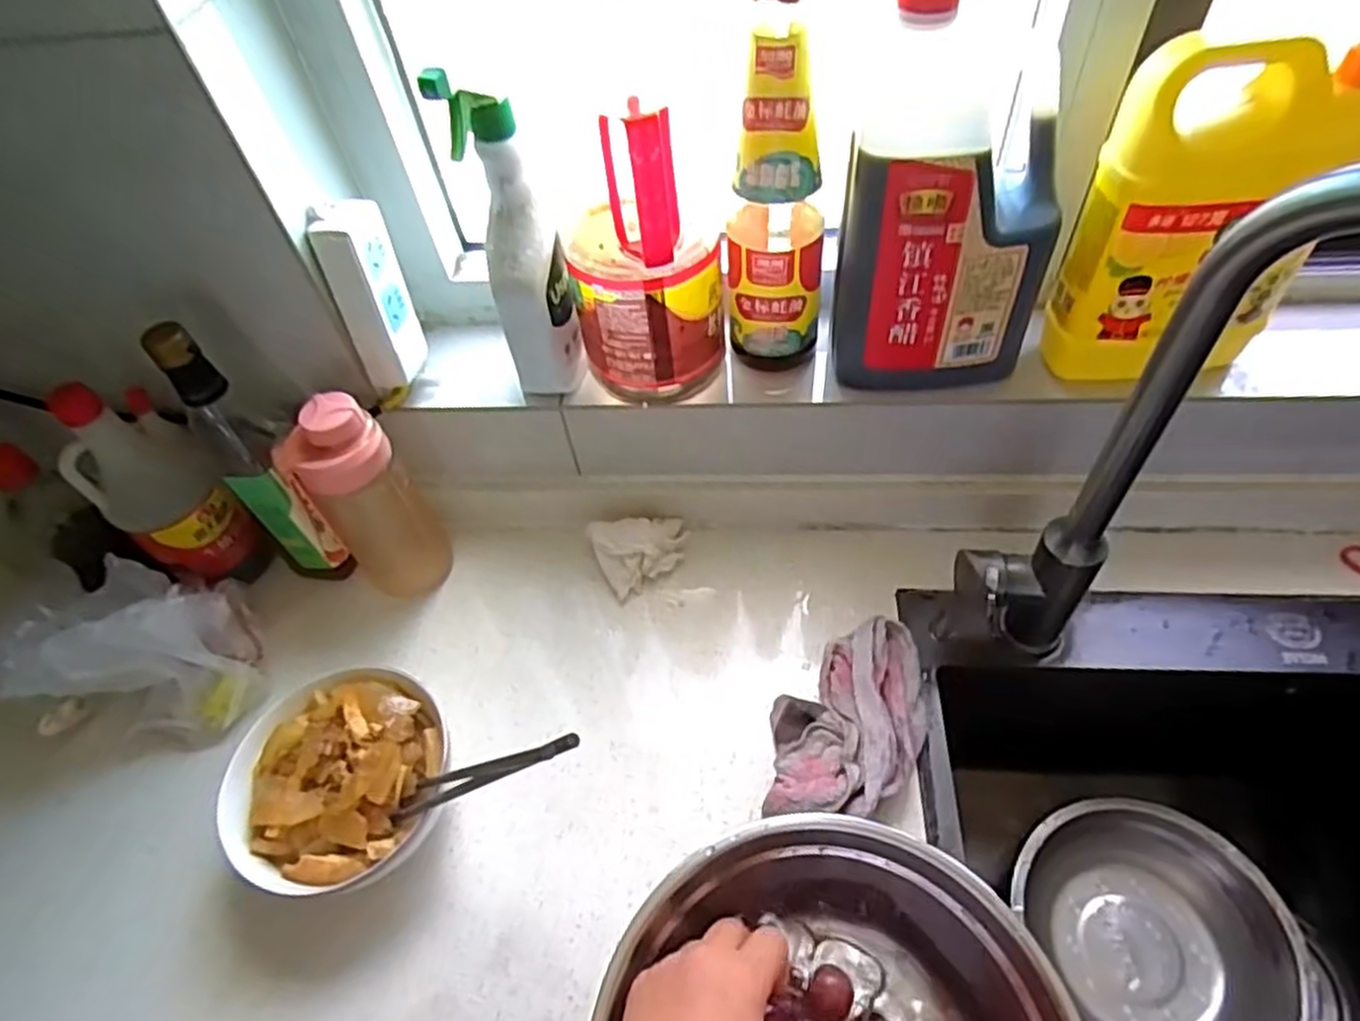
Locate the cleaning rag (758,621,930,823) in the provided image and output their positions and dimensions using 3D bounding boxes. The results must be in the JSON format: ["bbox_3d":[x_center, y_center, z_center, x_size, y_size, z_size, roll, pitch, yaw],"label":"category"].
[{"bbox_3d":[0.123,0.153,0.548,0.104,0.042,0.173,18,57,19],"label":"cleaning rag"}]

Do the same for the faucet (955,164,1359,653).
[{"bbox_3d":[0.279,0.024,0.400,0.059,0.418,0.227,-29,55,-16],"label":"faucet"}]

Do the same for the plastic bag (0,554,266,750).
[{"bbox_3d":[-0.412,0.100,0.583,0.130,0.114,0.121,2,53,7],"label":"plastic bag"}]

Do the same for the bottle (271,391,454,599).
[{"bbox_3d":[-0.252,-0.009,0.612,0.077,0.198,0.063,-34,56,-19],"label":"bottle"}]

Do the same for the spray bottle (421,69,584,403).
[{"bbox_3d":[-0.112,-0.184,0.528,0.055,0.228,0.055,-13,53,-5],"label":"spray bottle"}]

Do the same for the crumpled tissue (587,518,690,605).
[{"bbox_3d":[-0.032,0.031,0.657,0.084,0.043,0.060,-26,54,-14],"label":"crumpled tissue"}]

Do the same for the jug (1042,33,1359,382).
[{"bbox_3d":[0.334,-0.189,0.480,0.142,0.206,0.072,-13,53,-4],"label":"jug"}]

